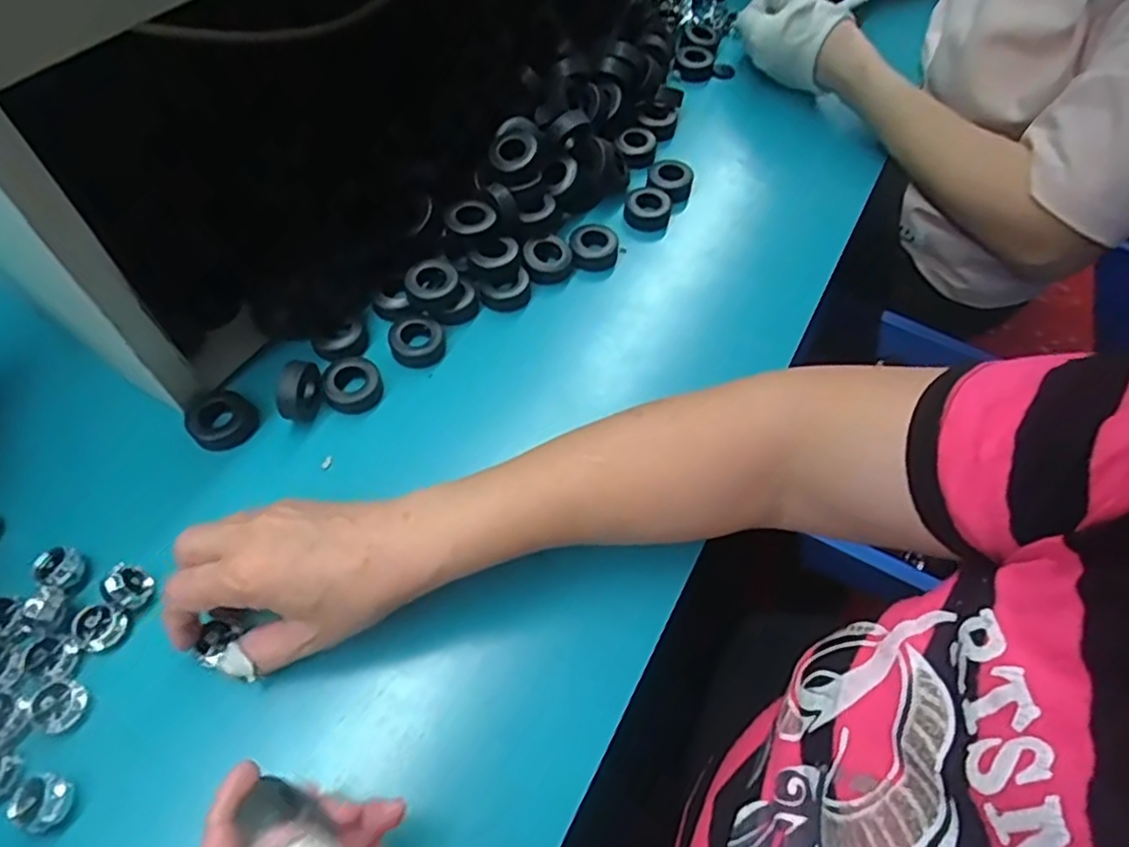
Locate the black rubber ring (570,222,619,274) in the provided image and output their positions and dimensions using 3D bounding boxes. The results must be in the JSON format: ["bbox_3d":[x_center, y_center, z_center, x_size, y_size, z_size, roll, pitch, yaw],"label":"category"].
[{"bbox_3d":[0.023,-0.135,0.532,0.037,0.017,0.042,11,59,1],"label":"black rubber ring"}]

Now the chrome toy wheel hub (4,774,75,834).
[{"bbox_3d":[-0.243,0.176,0.319,0.024,0.009,0.022,2,60,-4],"label":"chrome toy wheel hub"}]

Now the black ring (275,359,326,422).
[{"bbox_3d":[-0.169,-0.020,0.441,0.017,0.034,0.036,5,59,-2],"label":"black ring"}]

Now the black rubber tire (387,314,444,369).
[{"bbox_3d":[-0.103,-0.058,0.479,0.037,0.019,0.040,2,60,-4],"label":"black rubber tire"}]

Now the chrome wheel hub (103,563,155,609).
[{"bbox_3d":[-0.236,0.089,0.374,0.025,0.019,0.020,33,62,14],"label":"chrome wheel hub"}]

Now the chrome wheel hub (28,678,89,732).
[{"bbox_3d":[-0.252,0.141,0.343,0.023,0.009,0.023,2,60,-4],"label":"chrome wheel hub"}]

